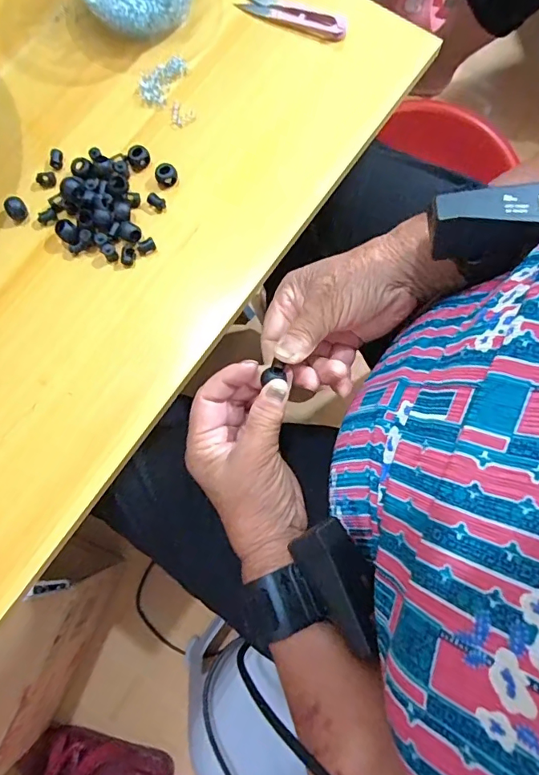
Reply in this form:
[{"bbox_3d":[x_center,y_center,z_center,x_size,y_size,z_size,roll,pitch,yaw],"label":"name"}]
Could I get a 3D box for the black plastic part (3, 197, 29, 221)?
[{"bbox_3d":[-0.201,-0.142,0.368,0.015,0.013,0.012,-35,79,-8],"label":"black plastic part"}]

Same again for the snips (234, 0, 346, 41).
[{"bbox_3d":[0.019,-0.330,0.408,0.098,0.006,0.023,20,78,5],"label":"snips"}]

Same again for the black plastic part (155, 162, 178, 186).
[{"bbox_3d":[-0.083,-0.172,0.375,0.017,0.013,0.013,-11,77,-3],"label":"black plastic part"}]

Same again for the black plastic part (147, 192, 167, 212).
[{"bbox_3d":[-0.091,-0.150,0.374,0.015,0.007,0.010,34,79,8],"label":"black plastic part"}]

